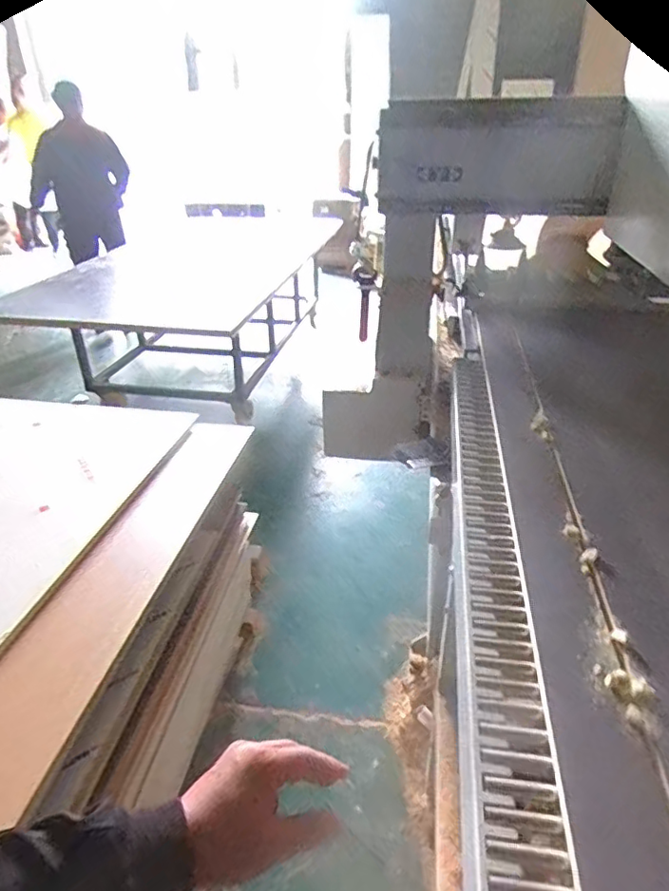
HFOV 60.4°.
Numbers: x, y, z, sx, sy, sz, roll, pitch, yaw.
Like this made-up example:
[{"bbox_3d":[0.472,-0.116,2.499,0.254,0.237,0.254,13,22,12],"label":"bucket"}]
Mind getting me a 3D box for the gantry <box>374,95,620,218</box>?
[{"bbox_3d":[0.433,-0.777,1.577,0.611,0.286,0.157,0,30,3],"label":"gantry"}]

